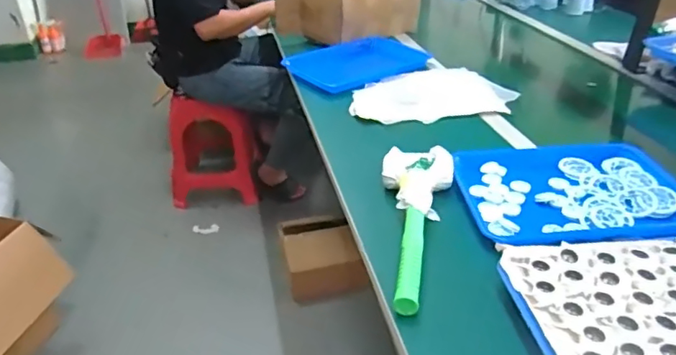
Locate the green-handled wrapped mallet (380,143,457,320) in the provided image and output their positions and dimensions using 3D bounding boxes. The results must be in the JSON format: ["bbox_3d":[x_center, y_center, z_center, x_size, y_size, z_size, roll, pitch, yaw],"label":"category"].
[{"bbox_3d":[0.108,0.059,0.771,0.110,0.052,0.323,2,32,9],"label":"green-handled wrapped mallet"}]

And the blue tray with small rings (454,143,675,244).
[{"bbox_3d":[0.369,0.014,0.861,0.347,0.031,0.289,-2,30,0],"label":"blue tray with small rings"}]

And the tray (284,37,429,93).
[{"bbox_3d":[0.053,-0.304,1.418,0.369,0.028,0.270,-24,36,-32],"label":"tray"}]

